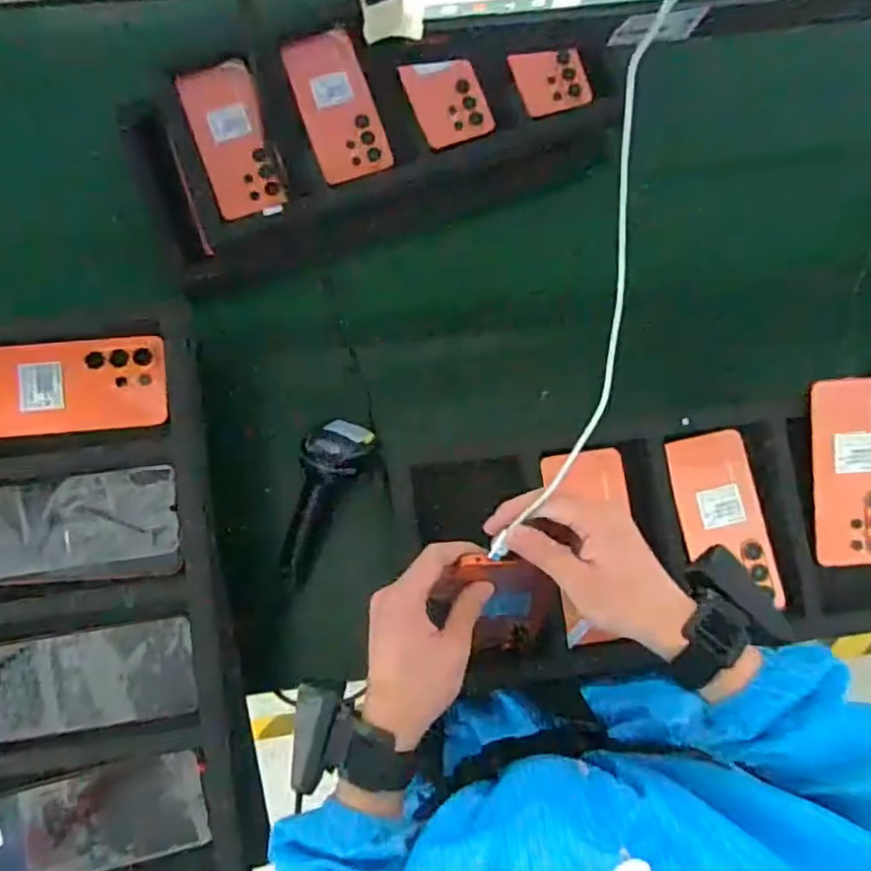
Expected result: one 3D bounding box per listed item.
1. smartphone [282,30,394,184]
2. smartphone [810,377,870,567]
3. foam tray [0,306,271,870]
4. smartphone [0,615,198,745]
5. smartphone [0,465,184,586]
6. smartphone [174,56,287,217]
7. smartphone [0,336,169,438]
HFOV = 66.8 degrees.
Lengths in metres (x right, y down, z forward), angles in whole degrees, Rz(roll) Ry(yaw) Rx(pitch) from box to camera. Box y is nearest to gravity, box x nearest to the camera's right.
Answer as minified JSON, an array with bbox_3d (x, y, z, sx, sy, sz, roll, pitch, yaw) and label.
[{"bbox_3d":[-0.105,-0.357,0.713,0.077,0.013,0.158,-19,84,-6],"label":"smartphone"},{"bbox_3d":[0.387,0.033,0.607,0.078,0.010,0.168,-2,91,2],"label":"smartphone"},{"bbox_3d":[-0.279,0.144,0.559,0.248,0.053,0.475,-8,83,-4],"label":"foam tray"},{"bbox_3d":[-0.281,0.199,0.539,0.163,0.013,0.079,-8,83,-4],"label":"smartphone"},{"bbox_3d":[-0.297,0.076,0.548,0.166,0.009,0.088,-4,82,-4],"label":"smartphone"},{"bbox_3d":[-0.215,-0.316,0.702,0.077,0.006,0.167,-19,84,-6],"label":"smartphone"},{"bbox_3d":[-0.317,-0.042,0.561,0.168,0.009,0.077,-5,82,-4],"label":"smartphone"}]

